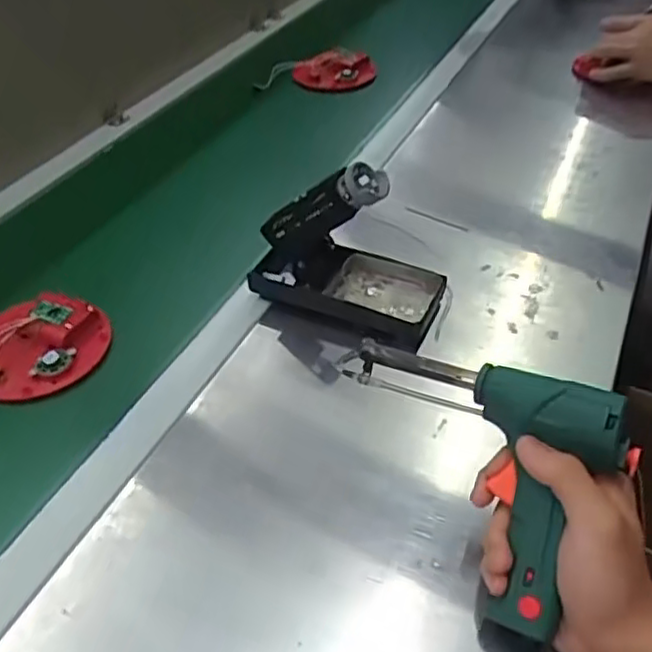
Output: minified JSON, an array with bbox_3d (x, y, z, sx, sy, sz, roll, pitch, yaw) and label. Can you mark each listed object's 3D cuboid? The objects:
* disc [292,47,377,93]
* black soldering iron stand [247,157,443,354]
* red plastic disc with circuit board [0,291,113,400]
[{"bbox_3d":[0.013,-0.411,1.099,0.134,0.033,0.126,0,42,0],"label":"disc"},{"bbox_3d":[0.019,-0.072,0.595,0.166,0.123,0.082,17,45,19],"label":"black soldering iron stand"},{"bbox_3d":[-0.252,0.014,0.593,0.120,0.025,0.109,-23,46,-23],"label":"red plastic disc with circuit board"}]

